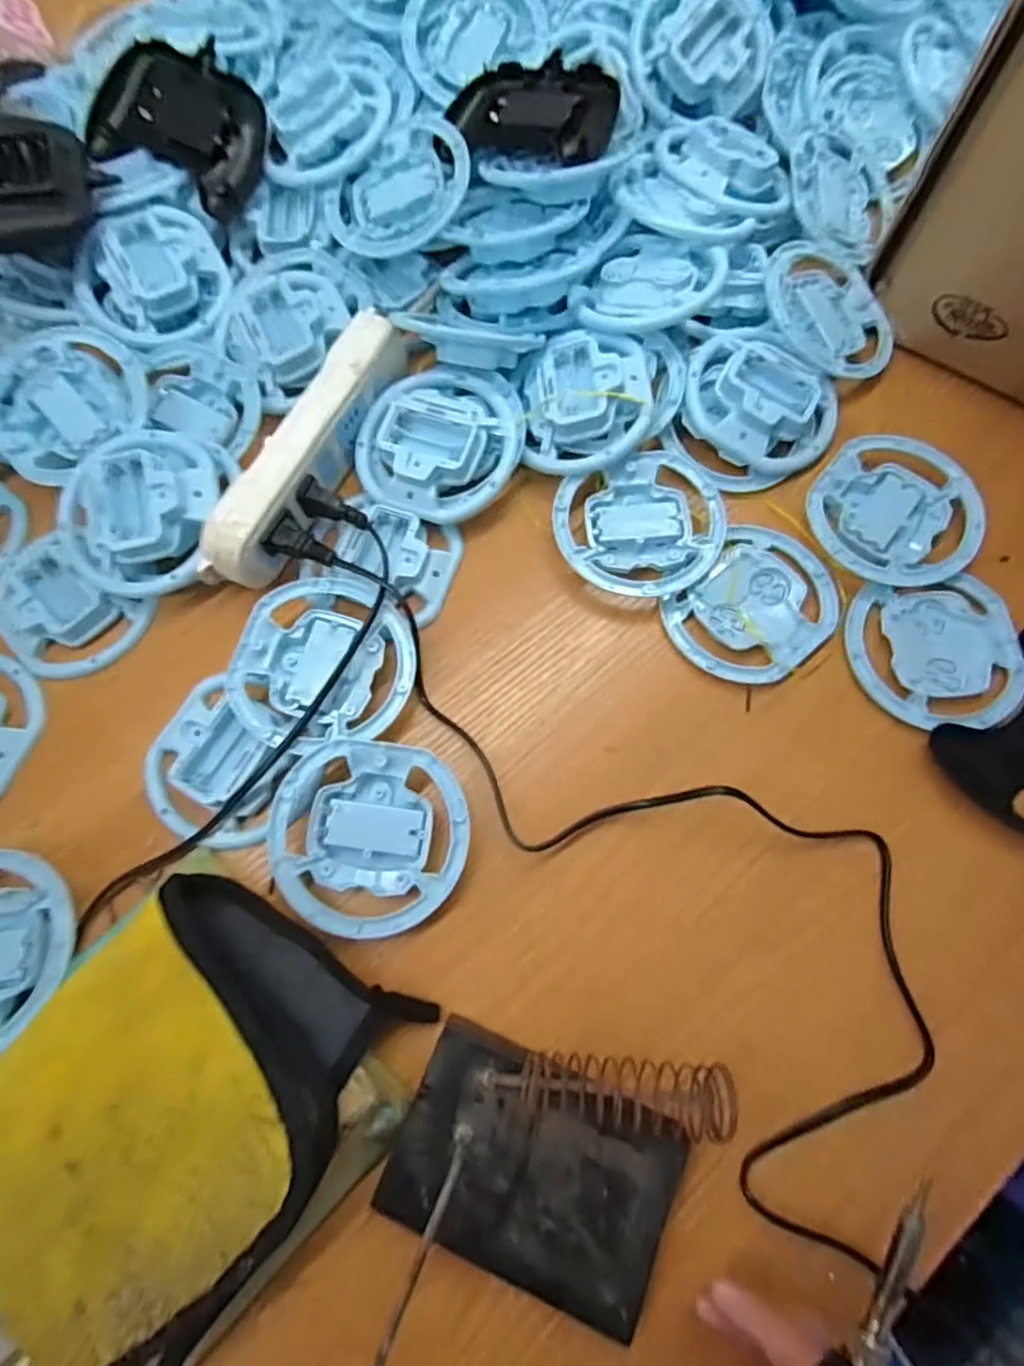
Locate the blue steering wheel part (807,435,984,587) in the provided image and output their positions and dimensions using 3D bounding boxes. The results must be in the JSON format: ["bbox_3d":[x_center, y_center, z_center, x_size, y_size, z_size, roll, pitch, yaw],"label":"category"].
[{"bbox_3d":[0.242,-0.108,0.409,0.100,0.012,0.100,0,76,1],"label":"blue steering wheel part"}]

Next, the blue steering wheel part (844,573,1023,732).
[{"bbox_3d":[0.255,-0.019,0.391,0.101,0.011,0.092,-3,76,1],"label":"blue steering wheel part"}]

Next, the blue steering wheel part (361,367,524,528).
[{"bbox_3d":[-0.047,-0.157,0.413,0.104,0.026,0.100,0,76,1],"label":"blue steering wheel part"}]

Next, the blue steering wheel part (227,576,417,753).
[{"bbox_3d":[-0.108,-0.012,0.384,0.098,0.026,0.102,0,76,1],"label":"blue steering wheel part"}]

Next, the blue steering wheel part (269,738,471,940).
[{"bbox_3d":[-0.077,0.084,0.355,0.102,0.024,0.099,9,76,3],"label":"blue steering wheel part"}]

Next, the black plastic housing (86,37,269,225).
[{"bbox_3d":[-0.236,-0.405,0.474,0.119,0.028,0.096,28,97,-1],"label":"black plastic housing"}]

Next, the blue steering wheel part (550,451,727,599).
[{"bbox_3d":[0.083,-0.099,0.409,0.107,0.014,0.093,-23,76,-4],"label":"blue steering wheel part"}]

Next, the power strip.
[{"bbox_3d":[-0.128,-0.148,0.408,0.032,0.041,0.197,25,74,9],"label":"power strip"}]

